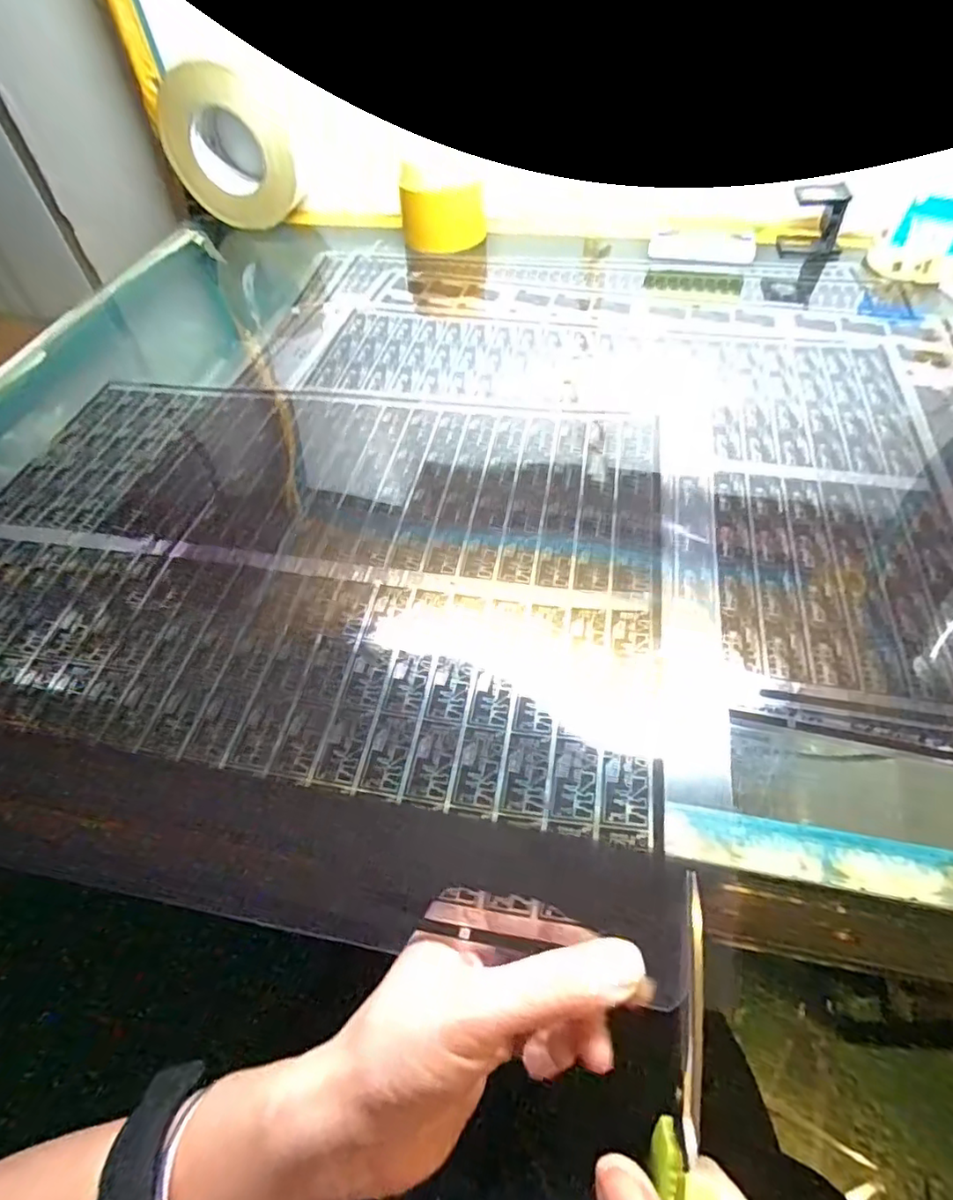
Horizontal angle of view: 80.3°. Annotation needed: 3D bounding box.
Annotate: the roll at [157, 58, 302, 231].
[{"bbox_3d":[-0.255,-0.466,0.591,0.128,0.135,0.034,-15,53,-8],"label":"roll"}]

